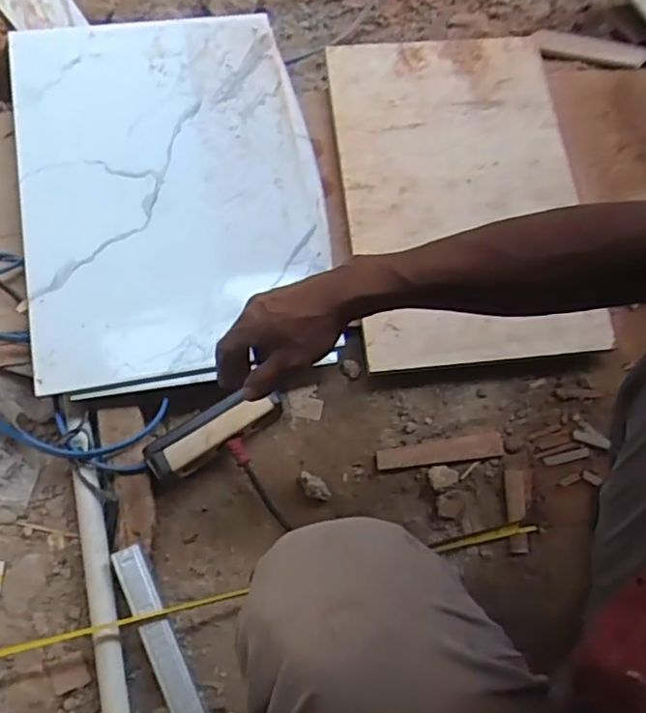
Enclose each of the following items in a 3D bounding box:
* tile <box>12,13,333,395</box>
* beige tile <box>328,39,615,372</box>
[{"bbox_3d":[-0.187,-0.223,0.773,0.341,0.016,0.488,-10,70,-10],"label":"tile"},{"bbox_3d":[0.175,-0.218,0.794,0.288,0.020,0.451,-5,68,-3],"label":"beige tile"}]

